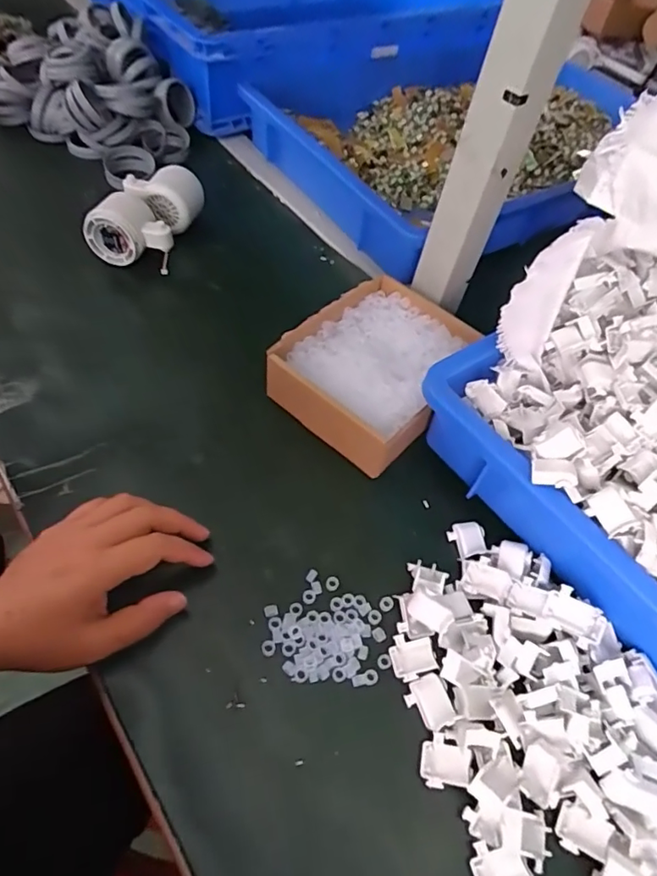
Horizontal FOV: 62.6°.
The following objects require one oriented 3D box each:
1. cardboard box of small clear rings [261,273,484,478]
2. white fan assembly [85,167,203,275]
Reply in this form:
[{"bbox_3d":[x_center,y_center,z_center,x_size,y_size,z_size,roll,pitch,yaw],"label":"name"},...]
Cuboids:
[{"bbox_3d":[0.043,-0.064,0.500,0.136,0.052,0.183,35,57,16],"label":"cardboard box of small clear rings"},{"bbox_3d":[-0.191,-0.236,0.577,0.075,0.061,0.121,15,54,2],"label":"white fan assembly"}]

